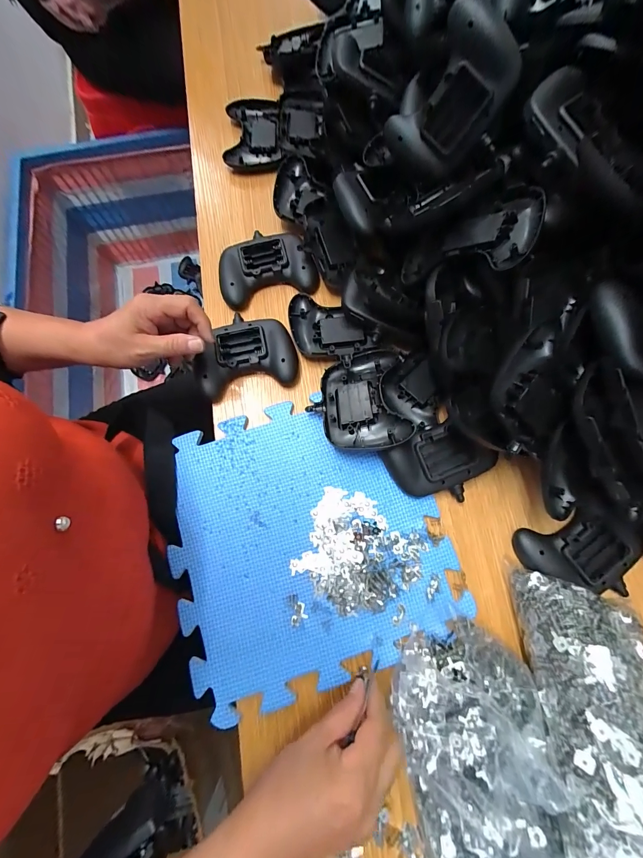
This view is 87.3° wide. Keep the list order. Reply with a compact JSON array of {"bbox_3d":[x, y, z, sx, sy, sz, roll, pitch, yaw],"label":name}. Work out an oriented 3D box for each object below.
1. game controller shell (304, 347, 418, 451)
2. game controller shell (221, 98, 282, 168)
[{"bbox_3d":[0.041,-0.030,0.371,0.098,0.020,0.117,-11,58,12],"label":"game controller shell"},{"bbox_3d":[-0.098,-0.414,0.469,0.080,0.034,0.114,-6,76,0],"label":"game controller shell"}]

